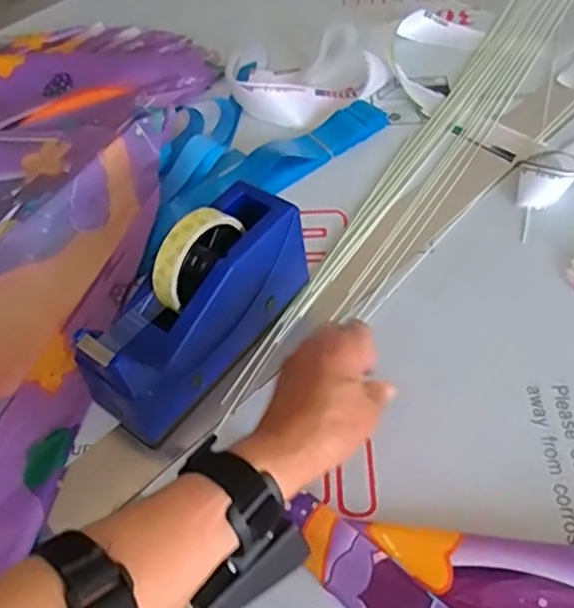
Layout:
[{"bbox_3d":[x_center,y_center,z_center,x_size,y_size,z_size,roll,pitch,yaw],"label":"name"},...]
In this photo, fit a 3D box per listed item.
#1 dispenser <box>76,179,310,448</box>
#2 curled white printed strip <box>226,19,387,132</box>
[{"bbox_3d":[-0.071,-0.002,0.507,0.071,0.119,0.201,27,58,25],"label":"dispenser"},{"bbox_3d":[0.023,-0.276,0.759,0.174,0.050,0.138,-16,51,-7],"label":"curled white printed strip"}]

